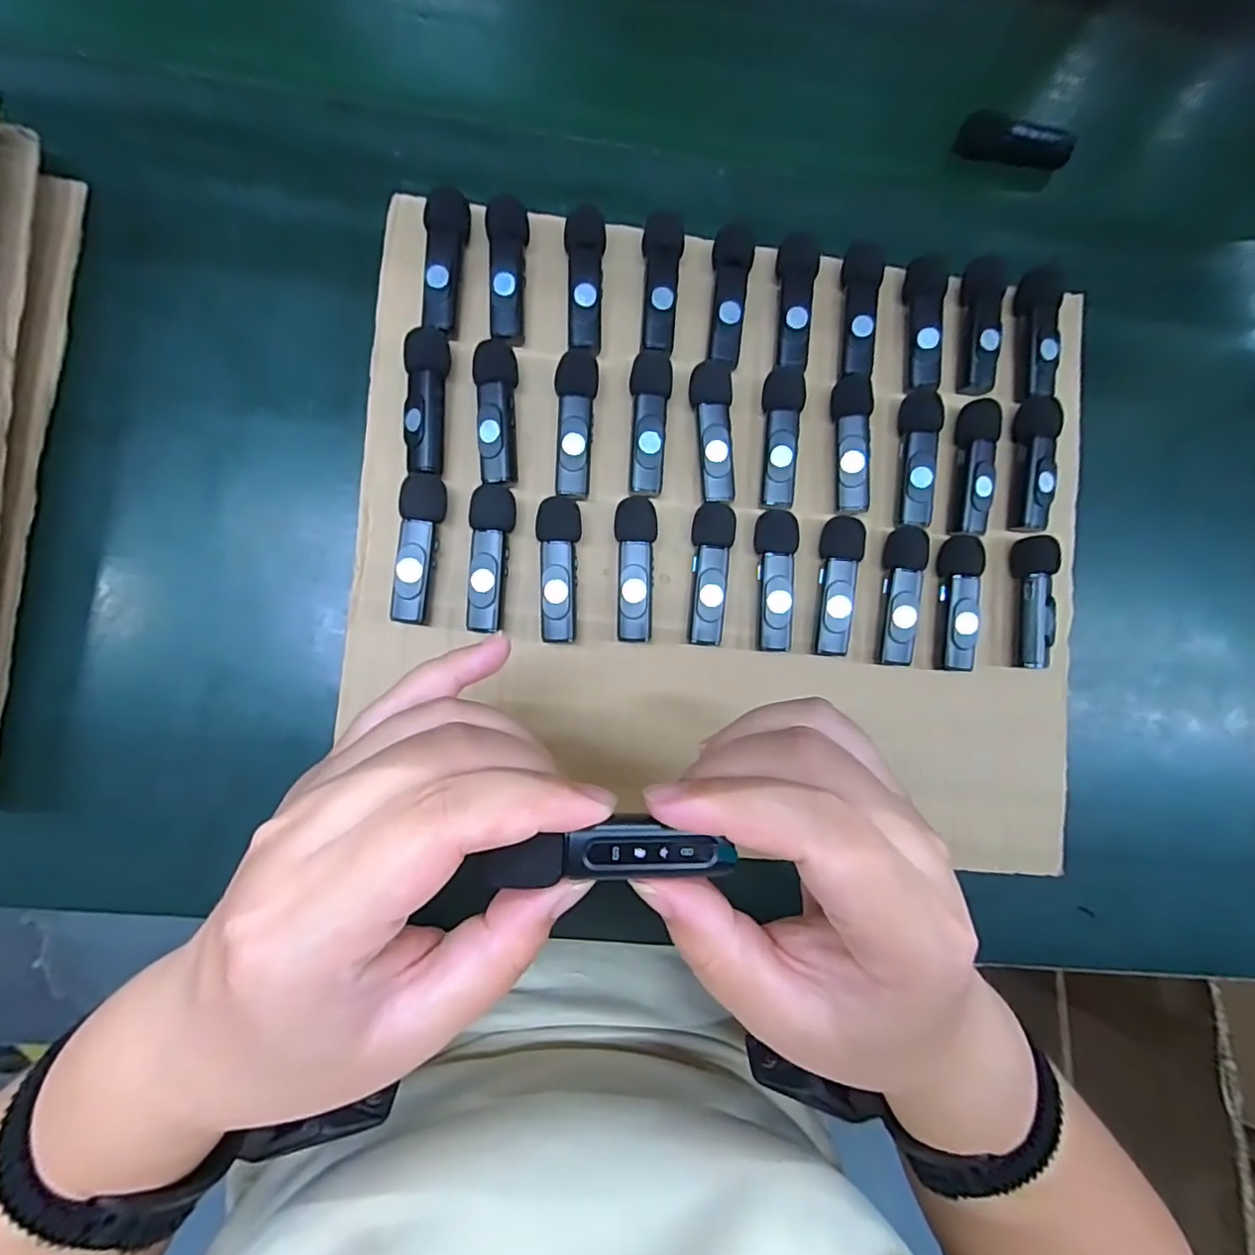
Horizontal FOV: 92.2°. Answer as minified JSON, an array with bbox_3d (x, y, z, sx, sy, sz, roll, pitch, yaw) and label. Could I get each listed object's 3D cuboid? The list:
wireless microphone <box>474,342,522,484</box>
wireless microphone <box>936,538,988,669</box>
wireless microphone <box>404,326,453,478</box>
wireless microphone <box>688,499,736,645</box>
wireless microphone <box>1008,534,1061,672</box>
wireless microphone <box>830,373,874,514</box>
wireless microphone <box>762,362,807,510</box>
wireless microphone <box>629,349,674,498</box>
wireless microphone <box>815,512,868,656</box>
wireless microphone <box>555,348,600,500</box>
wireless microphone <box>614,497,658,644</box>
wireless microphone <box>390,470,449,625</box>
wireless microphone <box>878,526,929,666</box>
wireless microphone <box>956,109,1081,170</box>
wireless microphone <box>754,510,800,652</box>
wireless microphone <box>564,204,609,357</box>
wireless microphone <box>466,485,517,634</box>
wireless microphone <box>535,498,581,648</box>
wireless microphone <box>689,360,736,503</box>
[{"bbox_3d":[-0.058,-0.096,0.274,0.020,0.018,0.065,-3,85,-6],"label":"wireless microphone"},{"bbox_3d":[0.158,-0.012,0.286,0.015,0.016,0.063,3,84,-6],"label":"wireless microphone"},{"bbox_3d":[-0.090,-0.101,0.271,0.018,0.016,0.064,2,84,-6],"label":"wireless microphone"},{"bbox_3d":[0.038,-0.025,0.279,0.018,0.017,0.065,6,84,-5],"label":"wireless microphone"},{"bbox_3d":[0.197,-0.012,0.292,0.014,0.016,0.062,0,84,-6],"label":"wireless microphone"},{"bbox_3d":[0.107,-0.088,0.286,0.016,0.015,0.066,0,84,-6],"label":"wireless microphone"},{"bbox_3d":[0.071,-0.090,0.285,0.018,0.017,0.066,7,84,-5],"label":"wireless microphone"},{"bbox_3d":[0.009,-0.094,0.280,0.019,0.017,0.065,6,84,-5],"label":"wireless microphone"},{"bbox_3d":[0.098,-0.020,0.282,0.018,0.015,0.065,9,83,-5],"label":"wireless microphone"},{"bbox_3d":[-0.025,-0.092,0.277,0.018,0.016,0.067,5,84,-6],"label":"wireless microphone"},{"bbox_3d":[0.003,-0.026,0.276,0.018,0.017,0.064,3,84,-6],"label":"wireless microphone"},{"bbox_3d":[-0.093,-0.035,0.269,0.018,0.017,0.066,6,84,-5],"label":"wireless microphone"},{"bbox_3d":[0.129,-0.015,0.285,0.016,0.014,0.064,9,83,-5],"label":"wireless microphone"},{"bbox_3d":[0.224,-0.278,0.347,0.065,0.018,0.023,-1,84,-6],"label":"wireless microphone"},{"bbox_3d":[0.069,-0.022,0.281,0.018,0.015,0.064,2,84,-6],"label":"wireless microphone"},{"bbox_3d":[-0.020,-0.159,0.280,0.019,0.015,0.065,3,84,-6],"label":"wireless microphone"},{"bbox_3d":[-0.063,-0.031,0.271,0.019,0.019,0.064,7,84,-5],"label":"wireless microphone"},{"bbox_3d":[-0.032,-0.026,0.272,0.019,0.016,0.064,3,84,-6],"label":"wireless microphone"},{"bbox_3d":[0.039,-0.091,0.282,0.019,0.016,0.064,0,84,-6],"label":"wireless microphone"}]

